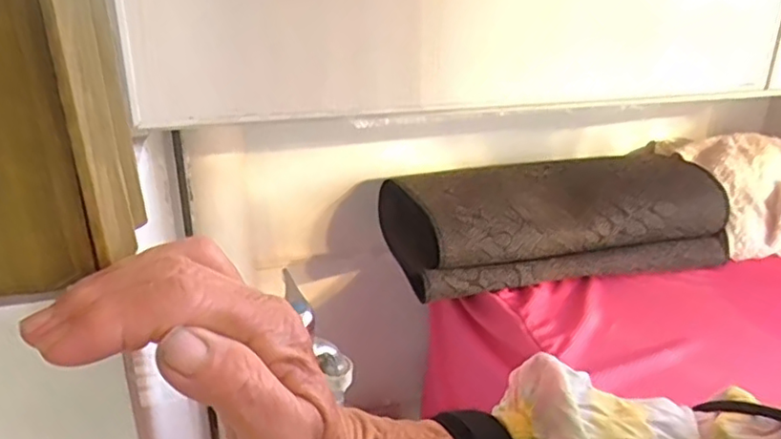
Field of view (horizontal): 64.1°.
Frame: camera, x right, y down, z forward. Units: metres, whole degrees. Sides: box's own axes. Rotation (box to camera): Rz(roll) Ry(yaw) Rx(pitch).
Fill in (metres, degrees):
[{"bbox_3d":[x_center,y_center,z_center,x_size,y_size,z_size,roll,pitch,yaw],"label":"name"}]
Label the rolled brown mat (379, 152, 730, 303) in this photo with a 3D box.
[{"bbox_3d":[0.216,-0.012,0.838,0.414,0.112,0.229,-4,23,-11],"label":"rolled brown mat"}]

